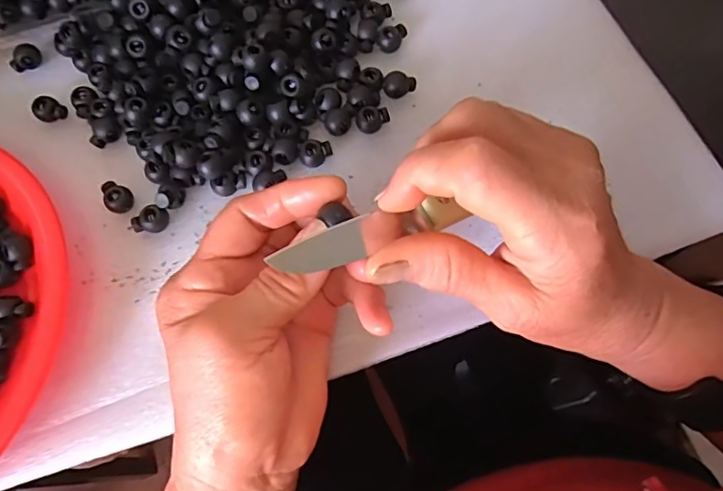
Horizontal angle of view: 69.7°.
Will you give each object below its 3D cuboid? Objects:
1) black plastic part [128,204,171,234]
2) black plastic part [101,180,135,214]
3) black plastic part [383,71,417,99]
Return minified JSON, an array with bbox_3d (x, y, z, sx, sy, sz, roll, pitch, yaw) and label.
[{"bbox_3d":[-0.118,-0.013,0.290,0.020,0.013,0.011,-41,72,-12],"label":"black plastic part"},{"bbox_3d":[-0.141,-0.028,0.299,0.020,0.010,0.015,42,77,17],"label":"black plastic part"},{"bbox_3d":[0.023,-0.095,0.312,0.019,0.011,0.014,7,70,7],"label":"black plastic part"}]

